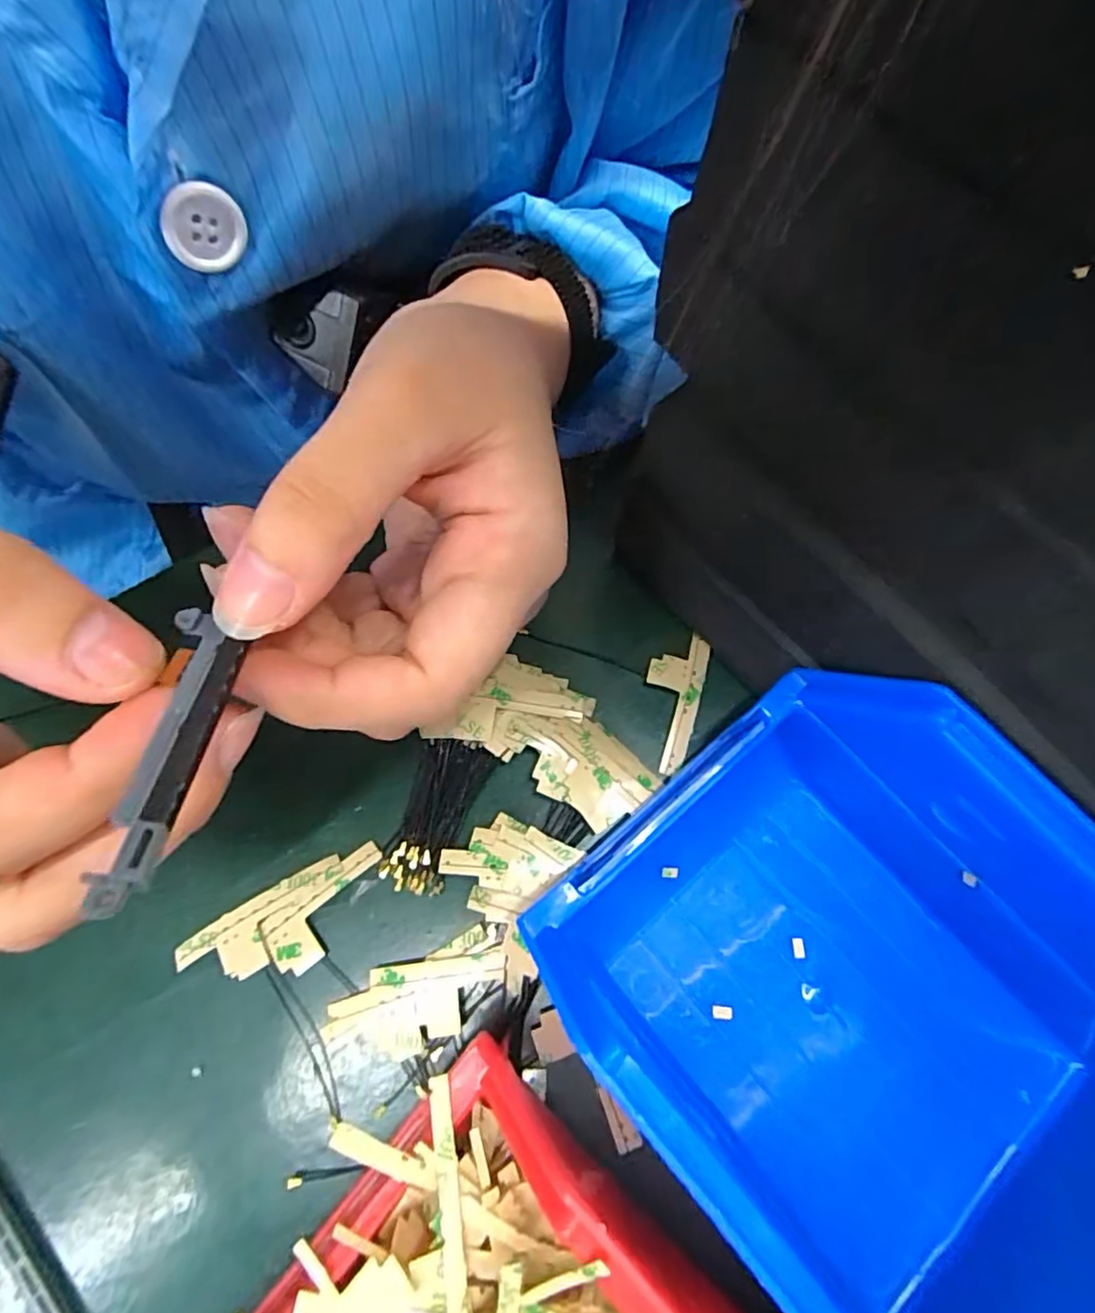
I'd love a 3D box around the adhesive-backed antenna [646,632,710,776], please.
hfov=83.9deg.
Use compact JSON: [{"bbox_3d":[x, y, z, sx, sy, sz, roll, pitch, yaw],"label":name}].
[{"bbox_3d":[0.042,0.014,0.207,0.018,0.004,0.049,17,71,3],"label":"adhesive-backed antenna"}]

